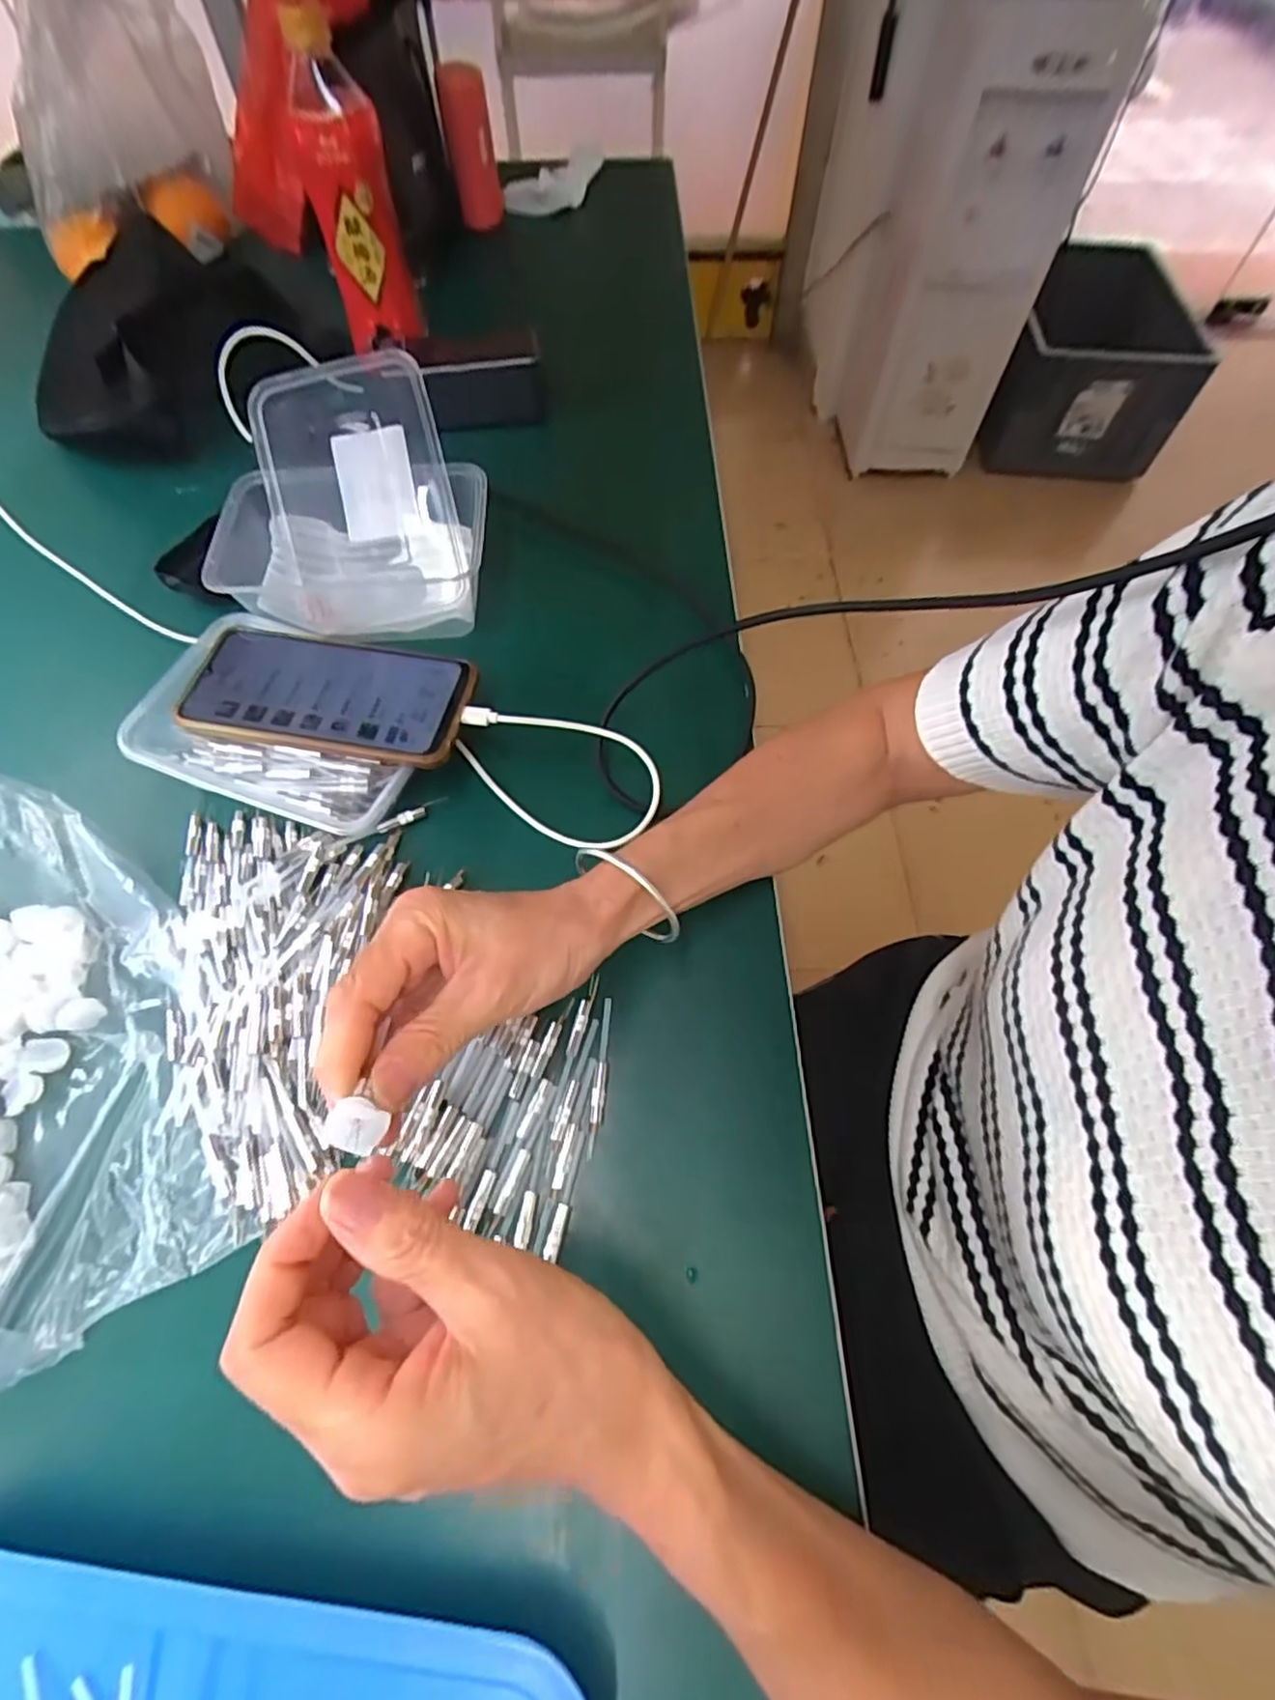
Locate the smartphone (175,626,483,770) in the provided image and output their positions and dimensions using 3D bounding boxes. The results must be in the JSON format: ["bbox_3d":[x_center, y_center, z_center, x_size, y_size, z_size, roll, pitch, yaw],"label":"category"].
[{"bbox_3d":[-0.184,-0.093,0.403,0.167,0.009,0.077,10,62,4],"label":"smartphone"}]

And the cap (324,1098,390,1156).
[{"bbox_3d":[-0.091,0.090,0.221,0.016,0.010,0.016,0,62,0],"label":"cap"}]

